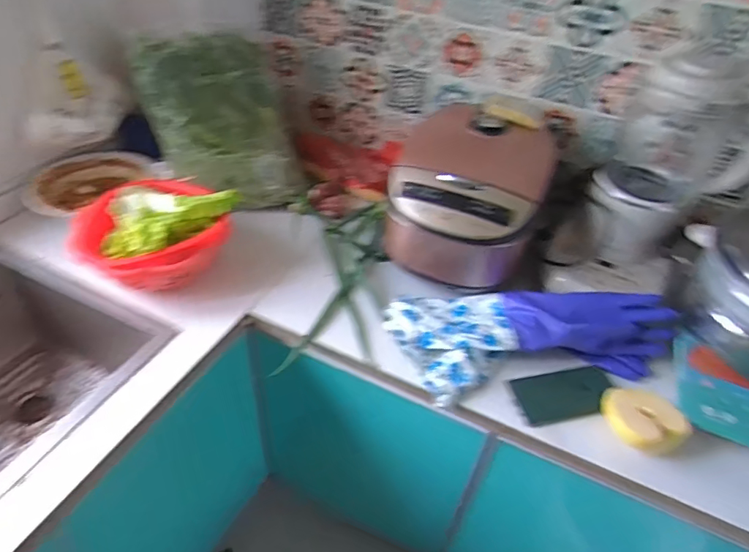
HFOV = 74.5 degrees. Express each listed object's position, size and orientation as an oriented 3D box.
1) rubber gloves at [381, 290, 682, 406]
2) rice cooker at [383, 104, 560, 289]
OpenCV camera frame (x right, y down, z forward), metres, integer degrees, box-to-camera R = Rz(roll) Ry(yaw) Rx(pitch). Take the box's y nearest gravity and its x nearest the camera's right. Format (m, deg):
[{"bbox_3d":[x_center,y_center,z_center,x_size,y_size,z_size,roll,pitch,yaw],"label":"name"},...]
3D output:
[{"bbox_3d":[0.247,0.076,0.800,0.439,0.092,0.209,-3,43,-11],"label":"rubber gloves"},{"bbox_3d":[0.161,-0.135,0.865,0.264,0.203,0.267,13,42,7],"label":"rice cooker"}]

